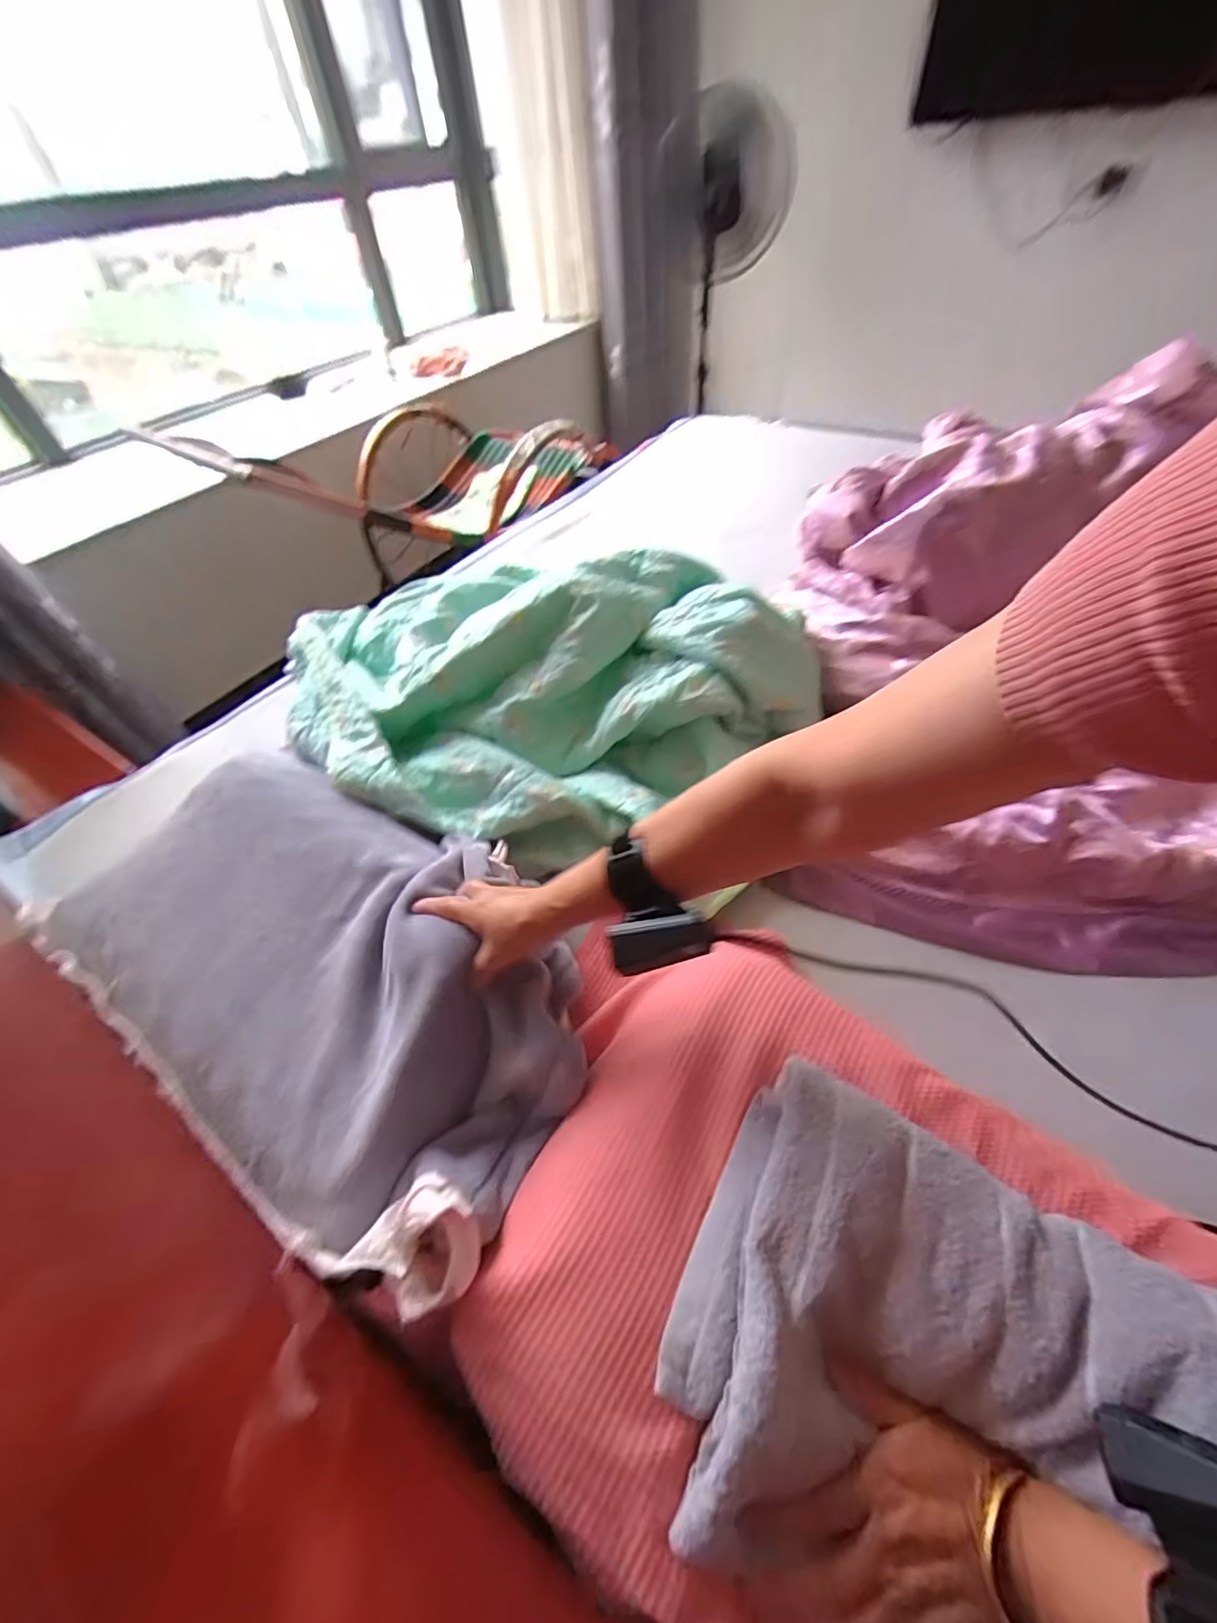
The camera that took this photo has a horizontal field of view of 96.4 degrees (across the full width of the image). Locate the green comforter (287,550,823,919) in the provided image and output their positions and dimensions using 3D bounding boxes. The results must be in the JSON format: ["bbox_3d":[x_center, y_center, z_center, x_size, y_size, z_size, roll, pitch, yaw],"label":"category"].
[{"bbox_3d":[-0.158,-0.204,0.735,0.732,0.178,0.469,27,58,24],"label":"green comforter"}]

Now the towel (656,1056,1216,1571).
[{"bbox_3d":[0.208,0.316,0.282,0.331,0.083,0.230,21,56,21],"label":"towel"}]

